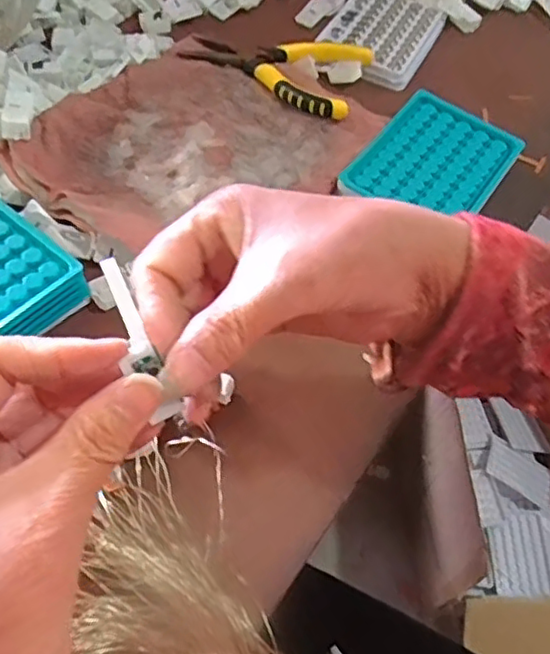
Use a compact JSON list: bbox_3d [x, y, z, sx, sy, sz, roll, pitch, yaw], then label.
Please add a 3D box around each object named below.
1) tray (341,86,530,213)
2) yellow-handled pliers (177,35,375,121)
[{"bbox_3d":[0.118,-0.124,0.469,0.093,0.013,0.126,33,60,15],"label":"tray"},{"bbox_3d":[-0.001,-0.221,0.529,0.147,0.016,0.091,19,58,6],"label":"yellow-handled pliers"}]

